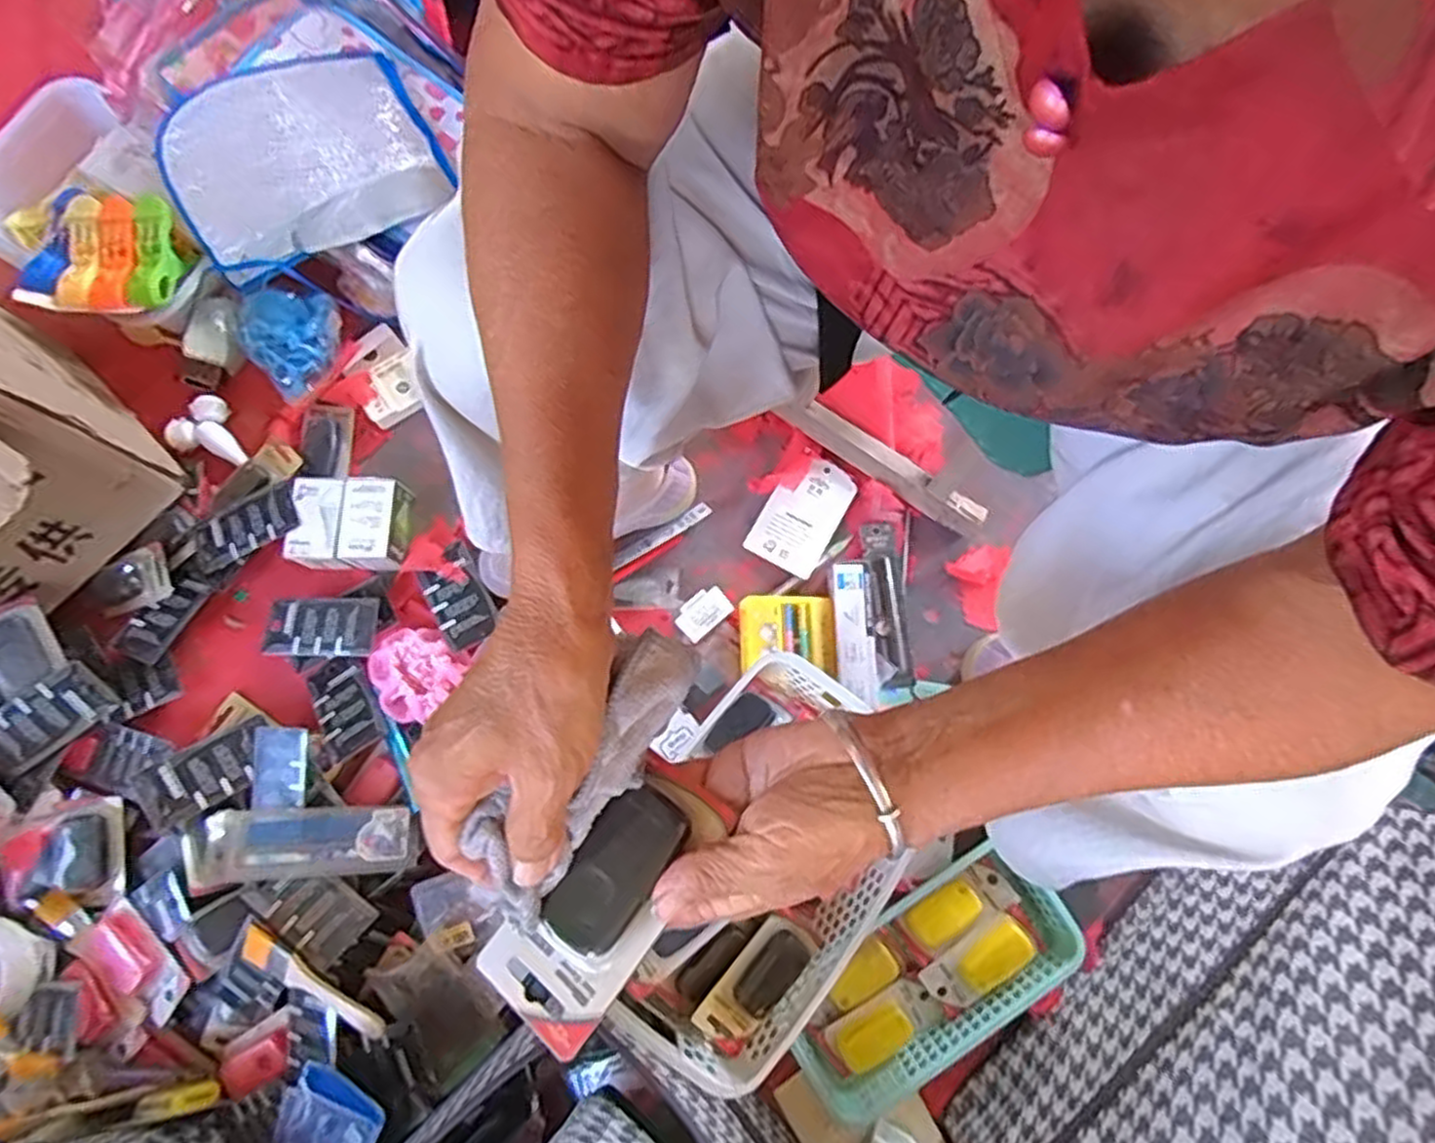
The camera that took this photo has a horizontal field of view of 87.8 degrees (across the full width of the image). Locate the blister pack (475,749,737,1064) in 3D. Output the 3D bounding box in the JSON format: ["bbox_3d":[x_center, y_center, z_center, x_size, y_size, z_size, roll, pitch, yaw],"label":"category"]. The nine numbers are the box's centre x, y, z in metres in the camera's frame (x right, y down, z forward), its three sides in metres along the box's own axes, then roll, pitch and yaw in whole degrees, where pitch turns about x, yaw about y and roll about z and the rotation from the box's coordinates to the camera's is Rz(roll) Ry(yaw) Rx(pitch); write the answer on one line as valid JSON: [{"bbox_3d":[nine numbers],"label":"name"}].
[{"bbox_3d":[-0.047,0.130,0.300,0.052,0.026,0.108,33,81,7],"label":"blister pack"}]

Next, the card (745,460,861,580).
[{"bbox_3d":[0.089,-0.061,0.780,0.076,0.006,0.123,30,81,4],"label":"card"}]

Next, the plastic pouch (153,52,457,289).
[{"bbox_3d":[-0.432,-0.431,0.783,0.255,0.062,0.200,-30,80,-6],"label":"plastic pouch"}]

